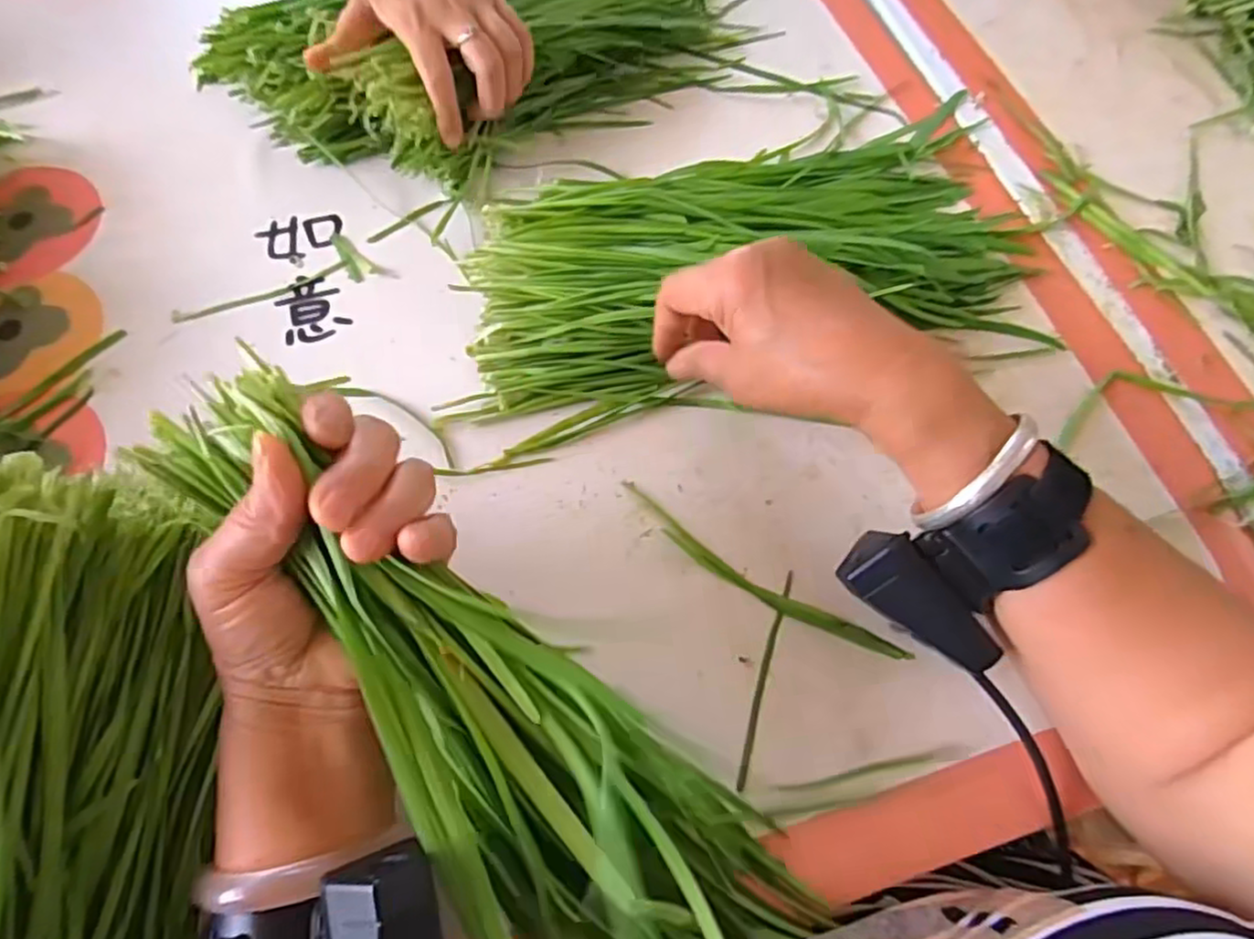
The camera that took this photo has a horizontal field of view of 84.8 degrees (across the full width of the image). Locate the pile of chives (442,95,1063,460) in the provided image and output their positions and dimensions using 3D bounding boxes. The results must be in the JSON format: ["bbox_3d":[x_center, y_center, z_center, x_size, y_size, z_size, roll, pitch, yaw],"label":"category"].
[{"bbox_3d":[0.078,-0.138,0.416,0.366,0.041,0.192,-13,65,-7],"label":"pile of chives"}]

